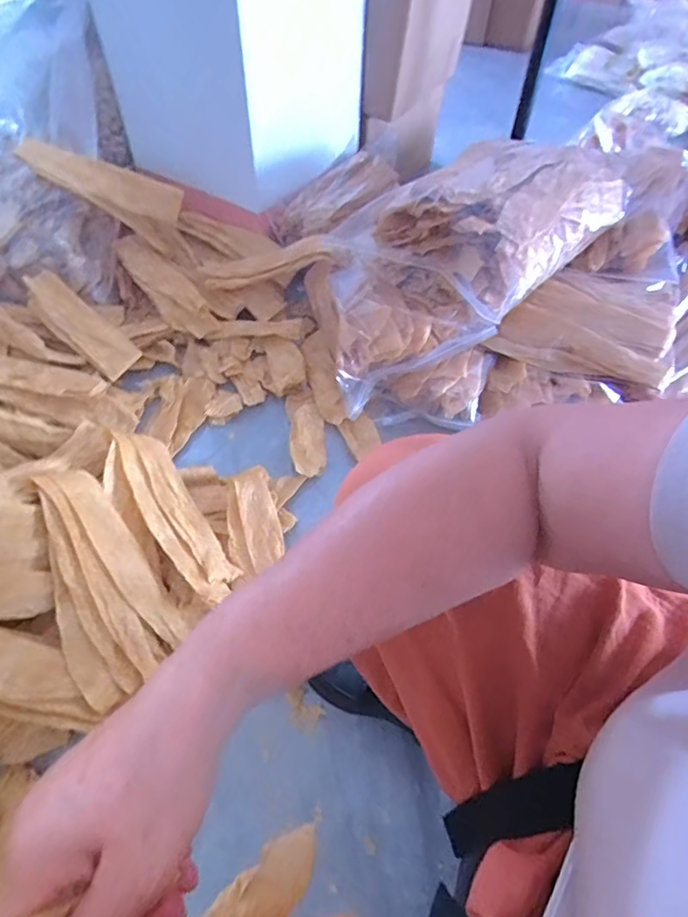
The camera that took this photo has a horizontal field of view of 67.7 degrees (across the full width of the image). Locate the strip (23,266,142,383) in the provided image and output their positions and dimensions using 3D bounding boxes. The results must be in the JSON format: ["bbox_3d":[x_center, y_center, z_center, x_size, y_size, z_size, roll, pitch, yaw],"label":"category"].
[{"bbox_3d":[-0.556,-0.284,1.070,0.304,0.022,0.089,40,75,10],"label":"strip"}]

